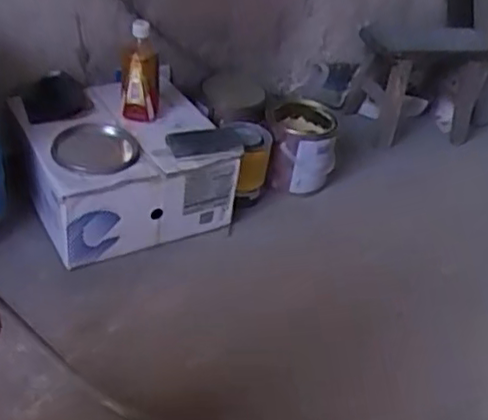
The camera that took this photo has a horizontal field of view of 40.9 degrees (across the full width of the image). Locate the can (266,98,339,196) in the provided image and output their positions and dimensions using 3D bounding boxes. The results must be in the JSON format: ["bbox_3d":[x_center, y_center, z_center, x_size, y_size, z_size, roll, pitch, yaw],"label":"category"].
[{"bbox_3d":[0.115,-0.121,1.375,0.153,0.174,0.155,5,36,-4],"label":"can"}]

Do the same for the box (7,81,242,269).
[{"bbox_3d":[-0.231,-0.084,1.242,0.341,0.203,0.307,-12,40,-26],"label":"box"}]

